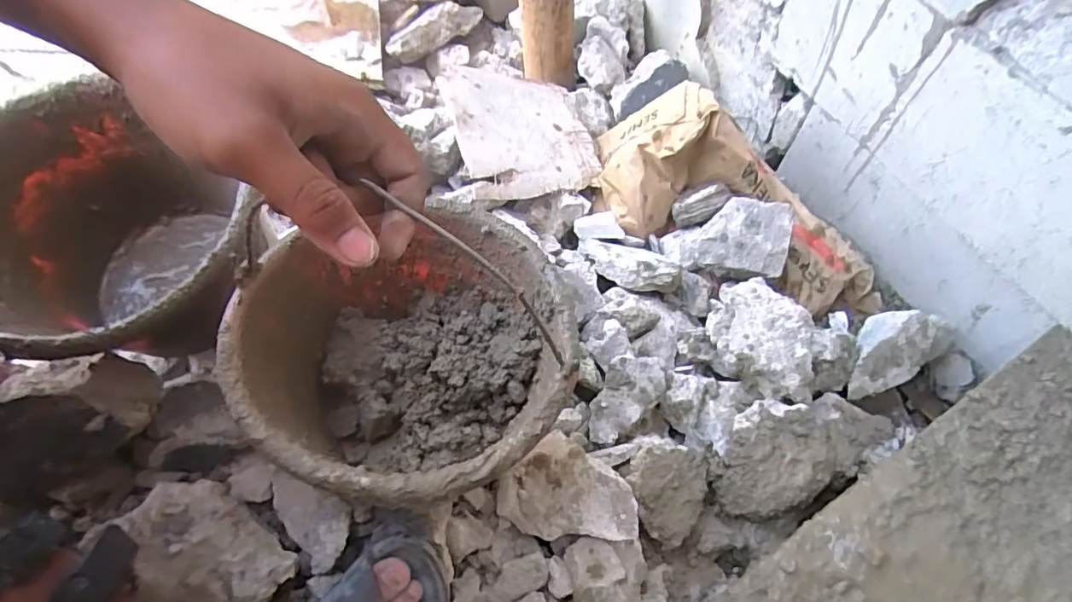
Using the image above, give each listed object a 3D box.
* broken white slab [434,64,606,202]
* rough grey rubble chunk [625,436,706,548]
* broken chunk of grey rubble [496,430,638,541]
[{"bbox_3d":[-0.017,-0.246,0.821,0.237,0.035,0.237,-3,63,-34],"label":"broken white slab"},{"bbox_3d":[0.137,0.197,0.576,0.082,0.051,0.108,18,67,11],"label":"rough grey rubble chunk"},{"bbox_3d":[0.030,0.193,0.528,0.137,0.063,0.096,34,71,17],"label":"broken chunk of grey rubble"}]

